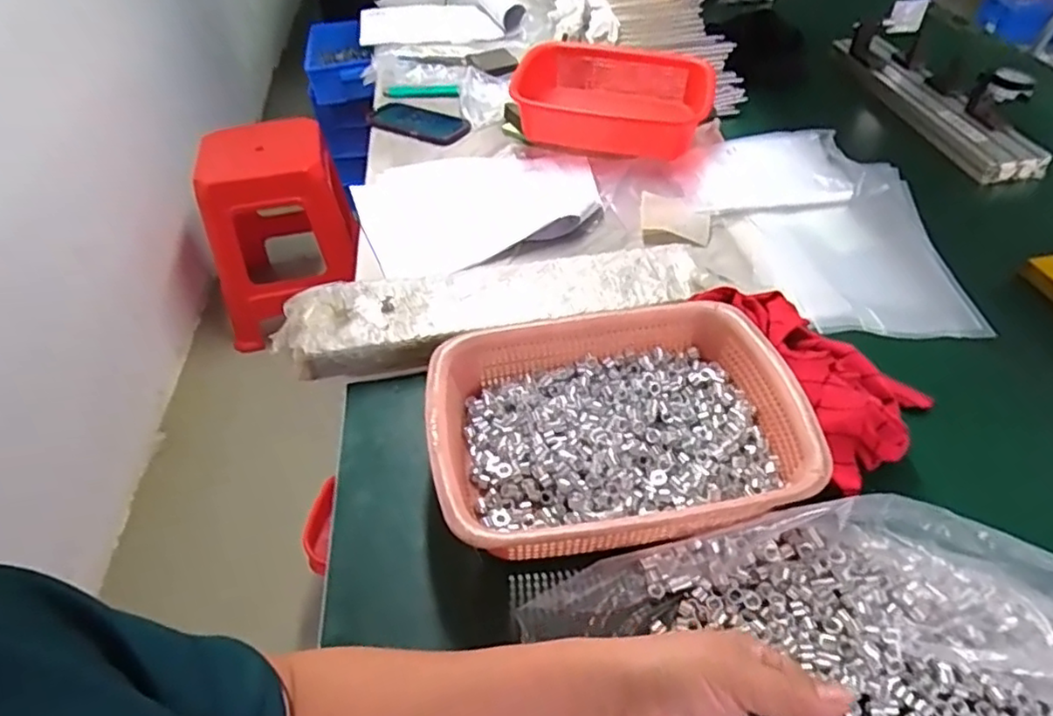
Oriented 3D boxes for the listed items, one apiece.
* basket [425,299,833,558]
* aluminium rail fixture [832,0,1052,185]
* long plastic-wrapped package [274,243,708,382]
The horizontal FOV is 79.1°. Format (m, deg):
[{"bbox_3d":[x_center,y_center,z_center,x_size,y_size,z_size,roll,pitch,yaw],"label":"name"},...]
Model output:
[{"bbox_3d":[0.073,0.062,0.542,0.294,0.076,0.213,-6,45,-5],"label":"basket"},{"bbox_3d":[0.654,-0.442,1.032,0.113,0.110,0.464,-4,45,-3],"label":"aluminium rail fixture"},{"bbox_3d":[-0.029,-0.060,0.690,0.468,0.036,0.119,-9,45,-8],"label":"long plastic-wrapped package"}]

